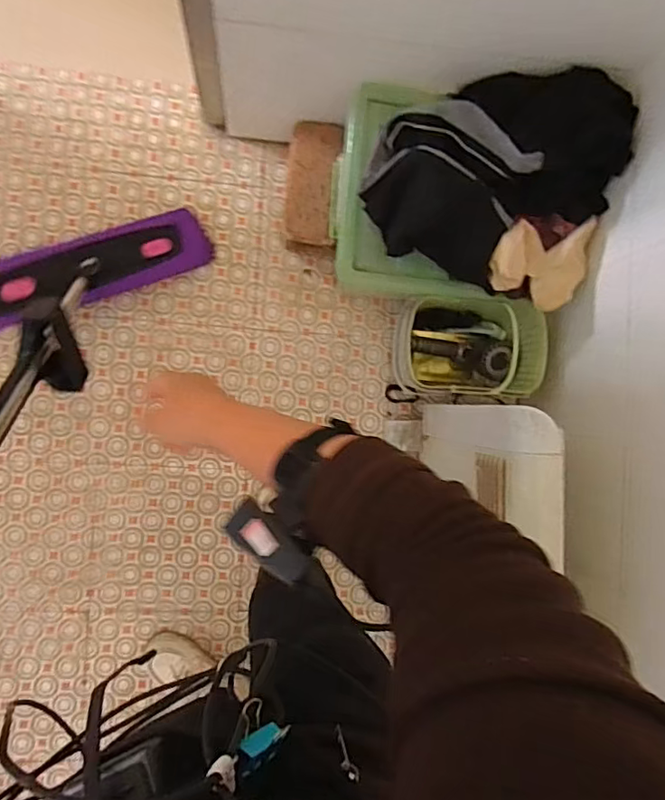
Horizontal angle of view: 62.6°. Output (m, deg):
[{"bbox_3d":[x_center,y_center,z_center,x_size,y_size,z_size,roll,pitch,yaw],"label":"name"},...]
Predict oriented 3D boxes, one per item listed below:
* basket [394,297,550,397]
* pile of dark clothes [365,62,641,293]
[{"bbox_3d":[0.270,-0.103,1.131,0.282,0.221,0.174,2,91,-8],"label":"basket"},{"bbox_3d":[0.284,-0.387,0.928,0.444,0.109,0.316,-31,95,-8],"label":"pile of dark clothes"}]

